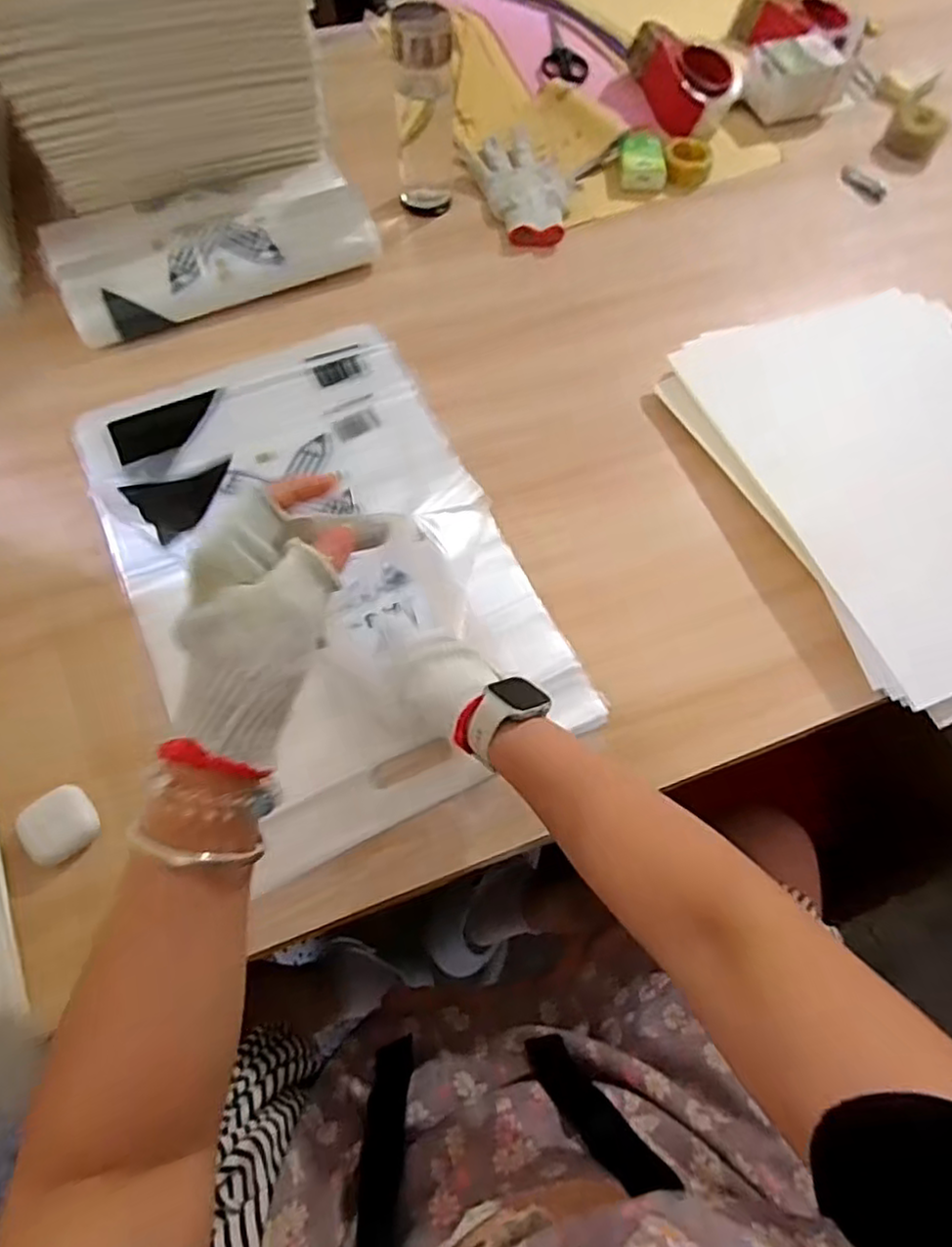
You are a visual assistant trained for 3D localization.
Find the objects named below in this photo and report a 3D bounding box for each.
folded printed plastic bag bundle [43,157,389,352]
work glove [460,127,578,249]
[{"bbox_3d":[-0.300,-0.438,0.752,0.340,0.049,0.190,-27,68,-14],"label":"folded printed plastic bag bundle"},{"bbox_3d":[0.065,-0.549,0.833,0.109,0.029,0.201,-18,66,-10],"label":"work glove"}]

